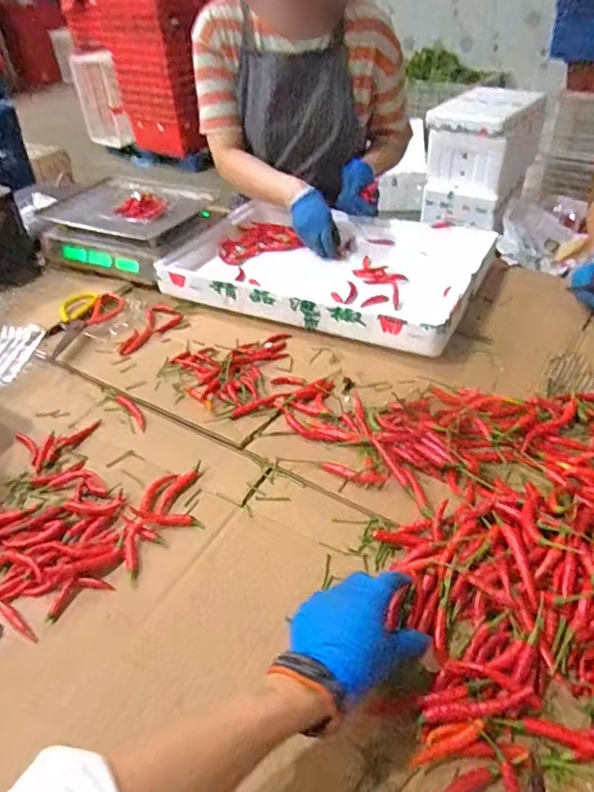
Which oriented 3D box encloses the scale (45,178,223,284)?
[{"bbox_3d":[-0.343,-0.366,1.123,0.333,0.090,0.262,17,45,23],"label":"scale"}]

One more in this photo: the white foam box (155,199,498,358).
[{"bbox_3d":[0.060,-0.240,0.985,0.521,0.063,0.368,17,45,23],"label":"white foam box"}]

